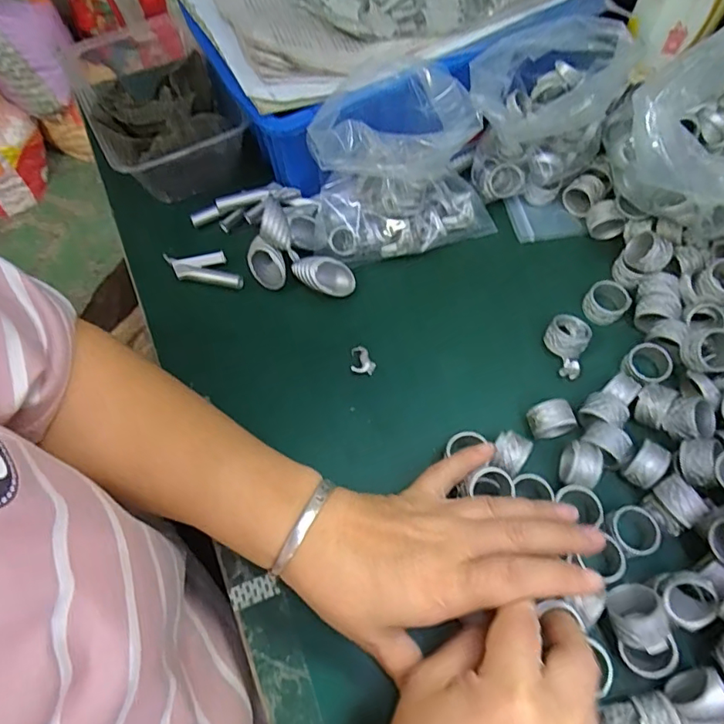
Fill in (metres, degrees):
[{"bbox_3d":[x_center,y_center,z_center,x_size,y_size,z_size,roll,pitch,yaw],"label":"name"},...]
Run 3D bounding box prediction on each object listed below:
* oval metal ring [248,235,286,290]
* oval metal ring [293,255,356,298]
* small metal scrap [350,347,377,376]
[{"bbox_3d":[-0.071,-0.072,0.396,0.025,0.026,0.032,-19,64,-7],"label":"oval metal ring"},{"bbox_3d":[-0.028,-0.065,0.391,0.046,0.018,0.020,19,65,12],"label":"oval metal ring"},{"bbox_3d":[0.001,-0.001,0.371,0.017,0.004,0.020,1,63,3],"label":"small metal scrap"}]

